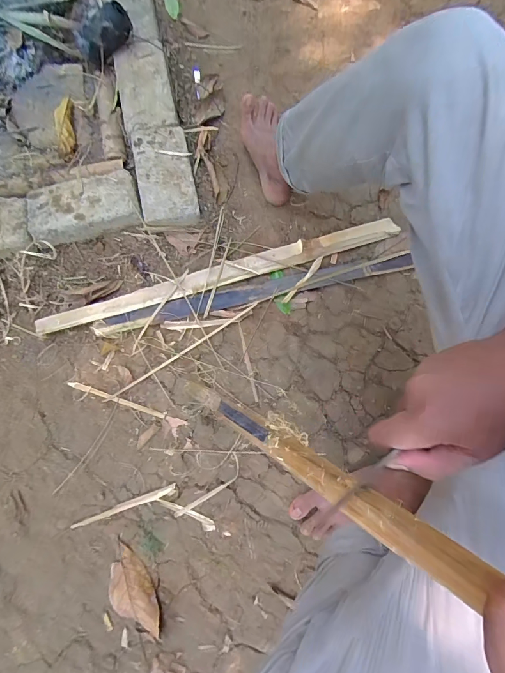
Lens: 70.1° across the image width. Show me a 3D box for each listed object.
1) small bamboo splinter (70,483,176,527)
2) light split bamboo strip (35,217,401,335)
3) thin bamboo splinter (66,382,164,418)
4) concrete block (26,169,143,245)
[{"bbox_3d":[-0.234,0.311,0.652,0.198,0.007,0.014,-21,80,-3],"label":"small bamboo splinter"},{"bbox_3d":[-0.061,-0.125,0.703,0.708,0.021,0.045,-17,80,-2],"label":"light split bamboo strip"},{"bbox_3d":[-0.259,0.120,0.685,0.196,0.009,0.011,18,80,2],"label":"thin bamboo splinter"},{"bbox_3d":[-0.327,-0.254,0.706,0.204,0.048,0.118,-14,80,-4],"label":"concrete block"}]

